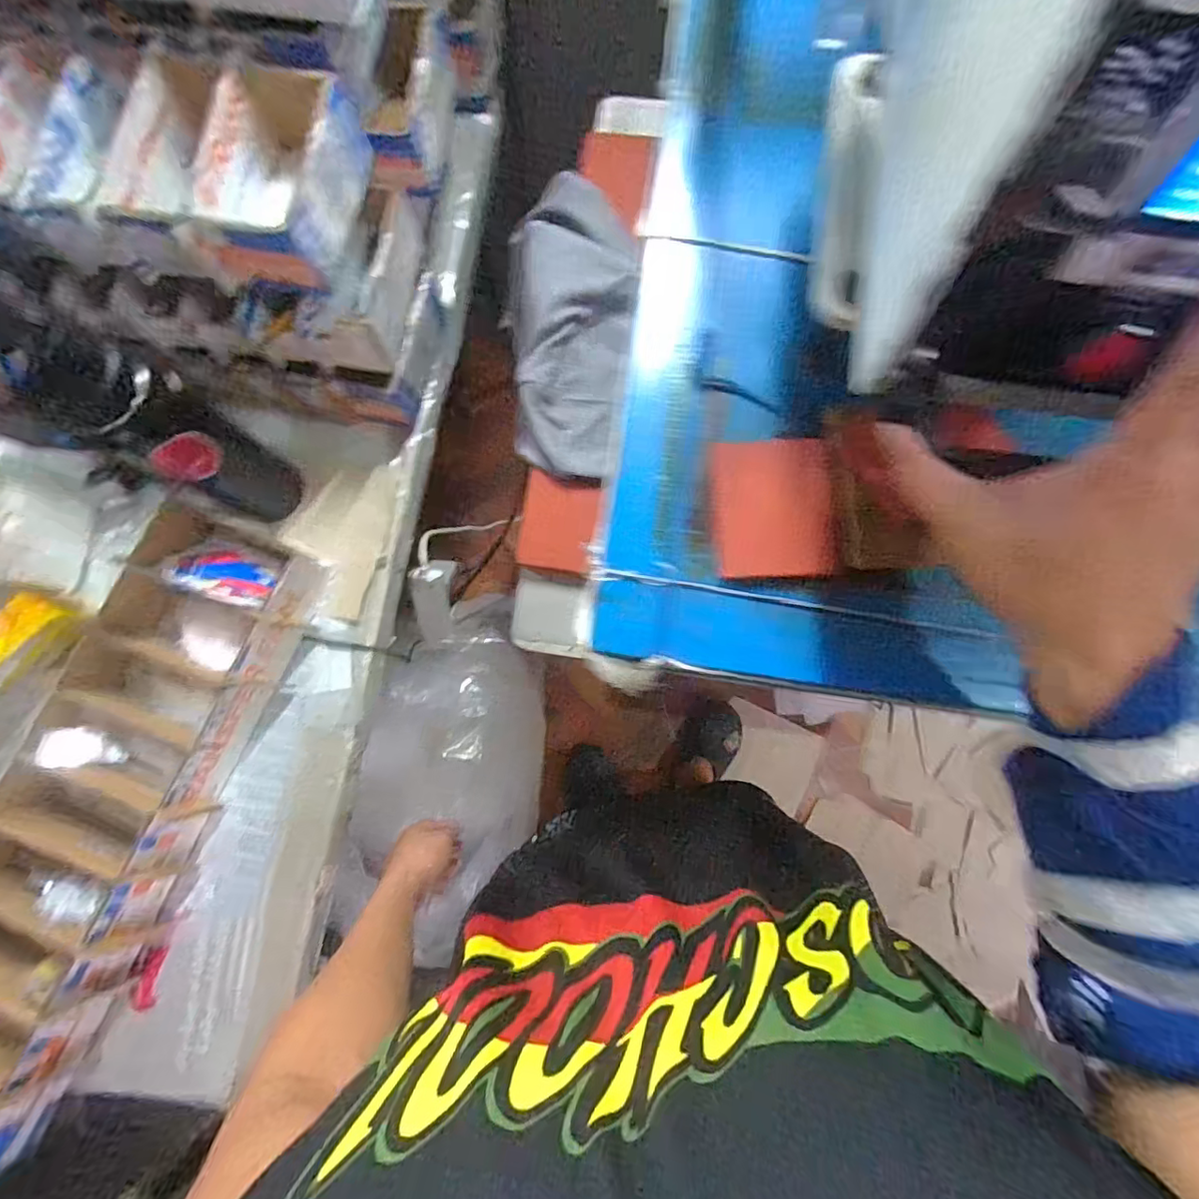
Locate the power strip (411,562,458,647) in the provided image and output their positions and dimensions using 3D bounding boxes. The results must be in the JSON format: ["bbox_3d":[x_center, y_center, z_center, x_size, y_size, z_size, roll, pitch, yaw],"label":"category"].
[{"bbox_3d":[-0.222,0.004,0.759,0.043,0.053,0.114,5,116,2],"label":"power strip"}]

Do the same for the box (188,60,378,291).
[{"bbox_3d":[-0.274,-0.362,0.487,0.102,0.077,0.166,8,80,2],"label":"box"}]

